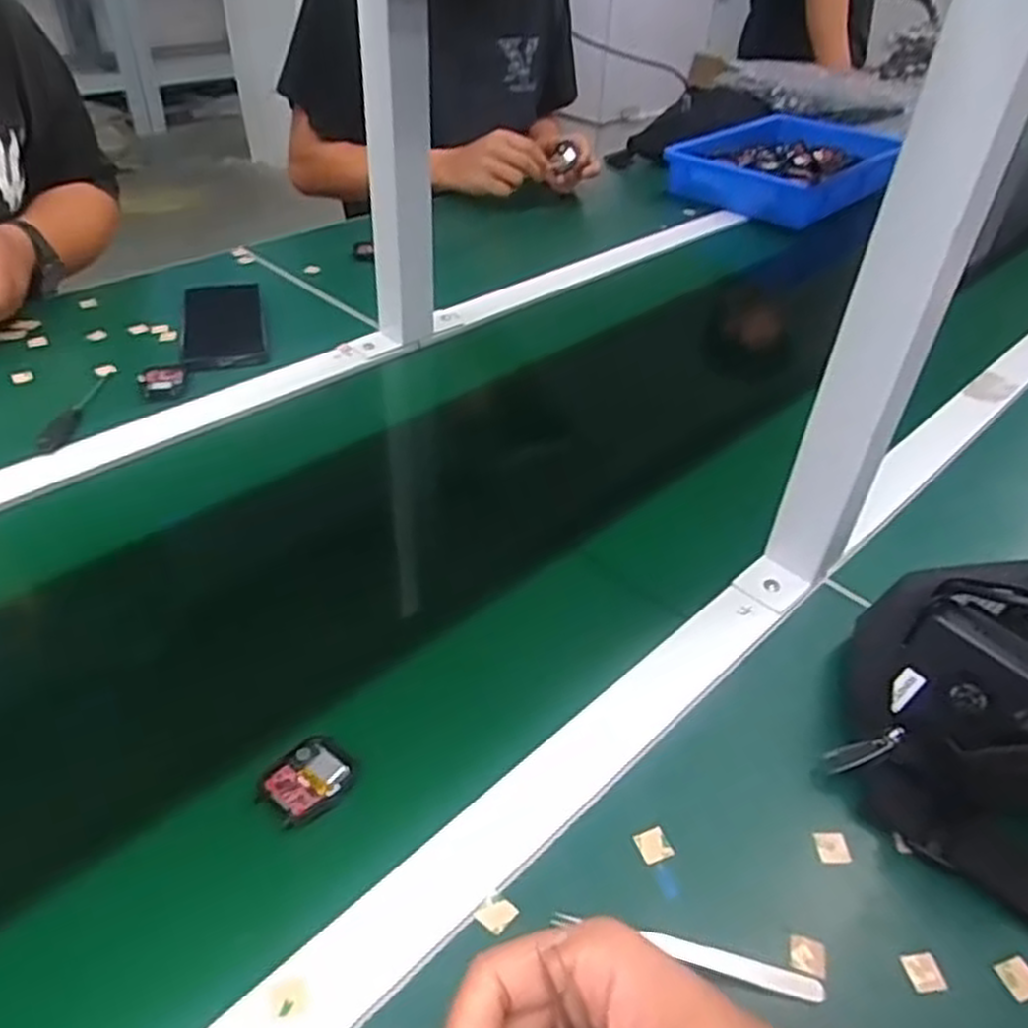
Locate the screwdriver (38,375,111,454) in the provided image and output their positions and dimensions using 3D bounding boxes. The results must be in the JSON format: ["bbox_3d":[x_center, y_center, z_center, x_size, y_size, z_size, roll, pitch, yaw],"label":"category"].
[{"bbox_3d":[-0.364,-0.083,0.654,0.016,0.015,0.107,7,42,1],"label":"screwdriver"}]

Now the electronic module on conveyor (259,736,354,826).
[{"bbox_3d":[-0.105,0.136,0.406,0.037,0.007,0.044,33,49,28],"label":"electronic module on conveyor"}]

